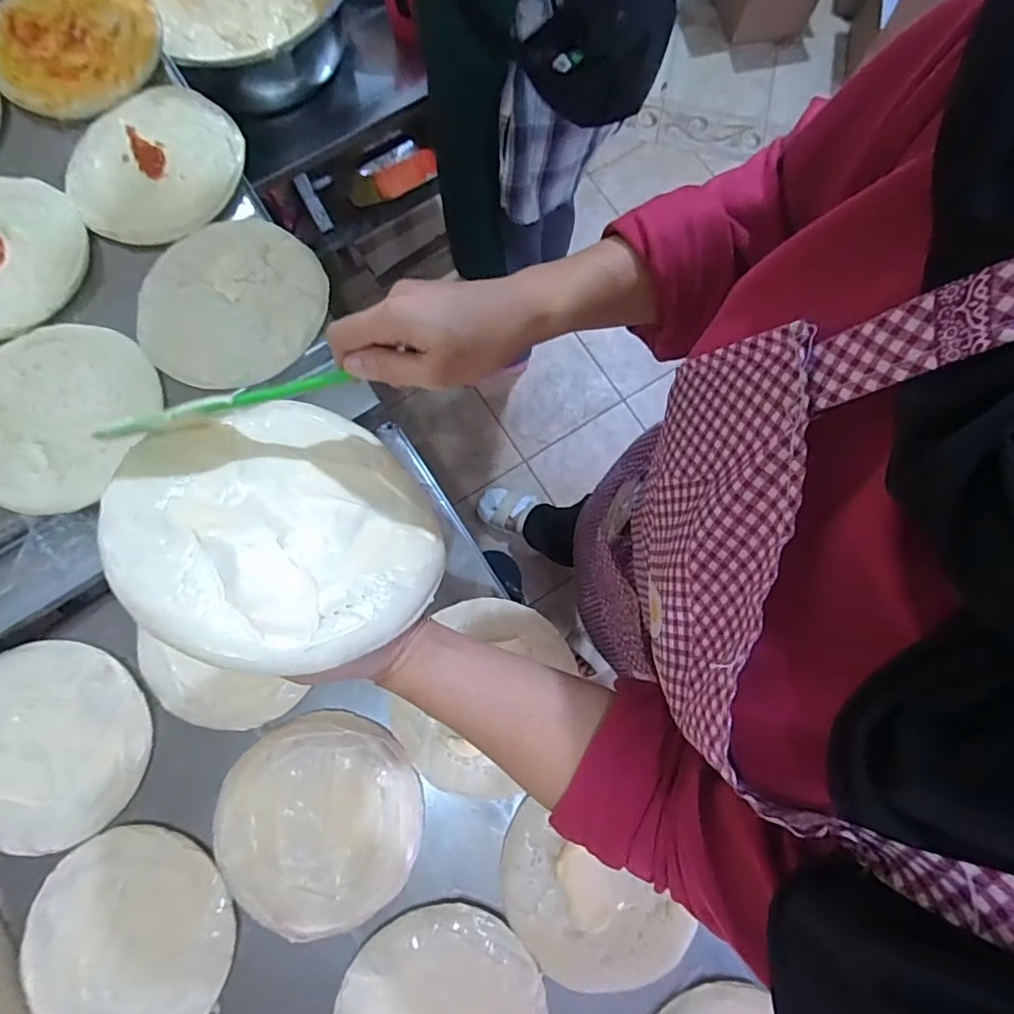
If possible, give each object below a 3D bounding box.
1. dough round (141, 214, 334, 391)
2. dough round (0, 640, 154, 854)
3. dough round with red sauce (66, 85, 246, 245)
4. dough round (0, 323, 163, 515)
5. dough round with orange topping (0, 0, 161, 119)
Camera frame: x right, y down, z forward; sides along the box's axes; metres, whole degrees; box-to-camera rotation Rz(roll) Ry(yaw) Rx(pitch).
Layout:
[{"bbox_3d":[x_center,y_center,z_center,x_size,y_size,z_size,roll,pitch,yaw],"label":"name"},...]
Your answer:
[{"bbox_3d":[-0.294,-0.219,0.603,0.185,0.010,0.194,0,77,0],"label":"dough round"},{"bbox_3d":[-0.482,0.244,0.581,0.210,0.011,0.195,0,77,0],"label":"dough round"},{"bbox_3d":[-0.409,-0.397,0.645,0.176,0.014,0.195,34,80,7],"label":"dough round with red sauce"},{"bbox_3d":[-0.463,-0.099,0.572,0.176,0.009,0.196,35,80,7],"label":"dough round"},{"bbox_3d":[-0.528,-0.571,0.685,0.202,0.027,0.186,0,77,0],"label":"dough round with orange topping"}]

